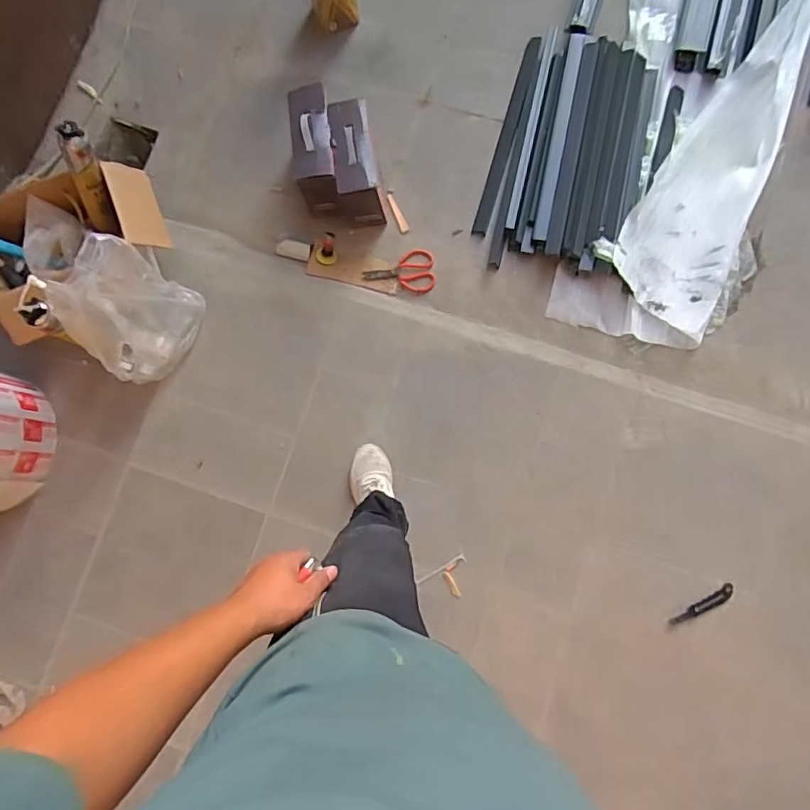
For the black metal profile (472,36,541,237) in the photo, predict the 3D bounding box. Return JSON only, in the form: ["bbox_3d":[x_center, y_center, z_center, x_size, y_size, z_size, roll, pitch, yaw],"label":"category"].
[{"bbox_3d":[0.289,-0.763,1.554,0.048,0.041,0.589,15,85,8],"label":"black metal profile"}]

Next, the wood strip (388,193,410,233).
[{"bbox_3d":[-0.019,-0.538,1.538,0.024,0.008,0.124,-20,82,-1],"label":"wood strip"}]

